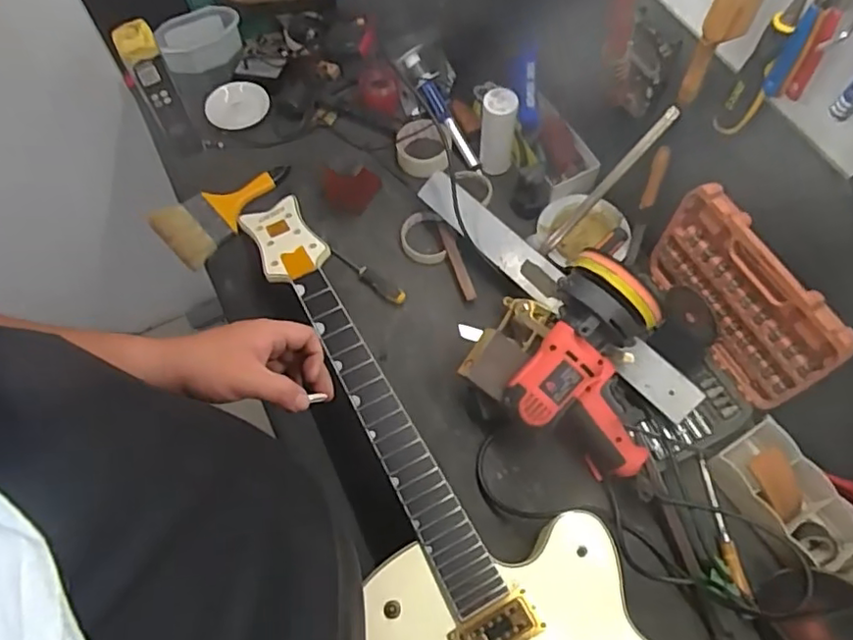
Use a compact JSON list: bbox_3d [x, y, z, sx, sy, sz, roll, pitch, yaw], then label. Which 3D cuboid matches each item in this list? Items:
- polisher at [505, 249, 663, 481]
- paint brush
[{"bbox_3d":[0.209,0.056,0.727,0.167,0.143,0.189,27,67,14],"label":"polisher"},{"bbox_3d":[-0.302,-0.174,0.946,0.222,0.030,0.108,-35,68,-15],"label":"paint brush"}]

